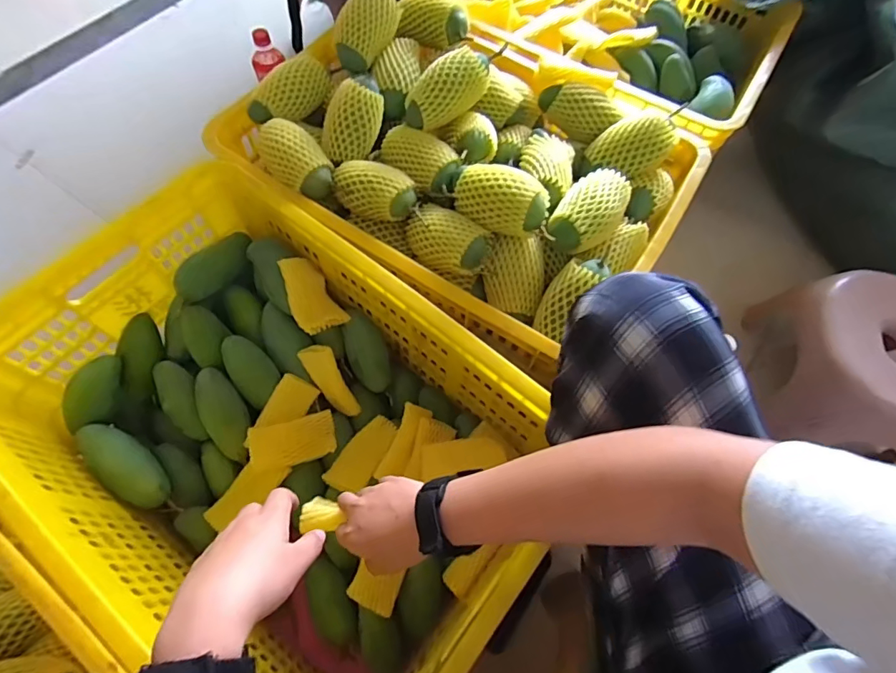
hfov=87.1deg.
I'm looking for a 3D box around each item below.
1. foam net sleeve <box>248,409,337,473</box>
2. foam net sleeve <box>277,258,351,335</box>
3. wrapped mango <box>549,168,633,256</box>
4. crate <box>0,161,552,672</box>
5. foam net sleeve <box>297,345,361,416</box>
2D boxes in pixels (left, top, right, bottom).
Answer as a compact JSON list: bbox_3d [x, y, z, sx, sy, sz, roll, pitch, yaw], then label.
[{"bbox_3d":[-0.202,0.138,0.620,0.107,0.013,0.063,-10,59,-29],"label":"foam net sleeve"},{"bbox_3d":[-0.184,-0.054,0.626,0.060,0.018,0.105,-36,101,-36],"label":"foam net sleeve"},{"bbox_3d":[0.172,-0.148,0.578,0.069,0.064,0.116,38,69,15],"label":"wrapped mango"},{"bbox_3d":[-0.190,0.126,0.586,0.583,0.265,0.397,38,69,15],"label":"crate"},{"bbox_3d":[-0.159,0.062,0.648,0.038,0.033,0.111,-33,111,-16],"label":"foam net sleeve"}]

